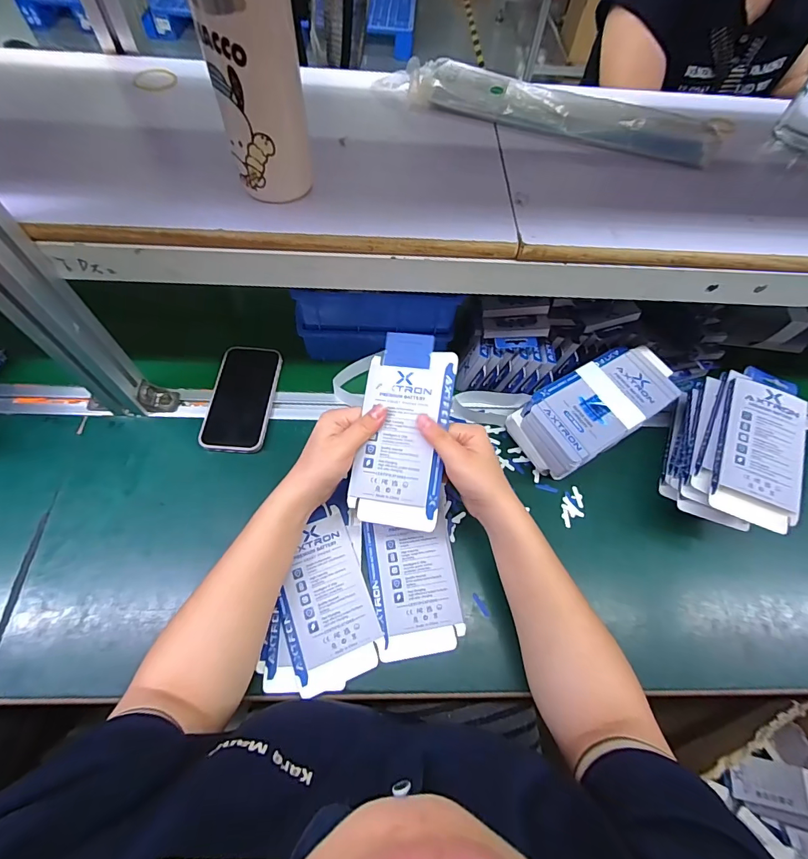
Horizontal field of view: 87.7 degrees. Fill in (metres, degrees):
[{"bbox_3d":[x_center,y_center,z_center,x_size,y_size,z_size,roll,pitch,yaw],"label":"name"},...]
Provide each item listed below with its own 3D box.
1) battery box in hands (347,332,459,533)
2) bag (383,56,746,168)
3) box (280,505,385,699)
[{"bbox_3d":[0.000,-0.001,0.417,0.087,0.007,0.187,8,84,9],"label":"battery box in hands"},{"bbox_3d":[0.169,-0.364,0.467,0.388,0.028,0.106,16,61,5],"label":"bag"},{"bbox_3d":[-0.081,0.170,0.431,0.087,0.010,0.161,-17,63,-13],"label":"box"}]

